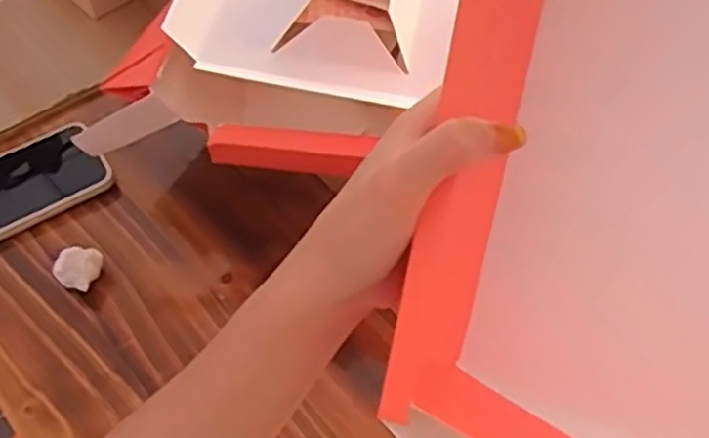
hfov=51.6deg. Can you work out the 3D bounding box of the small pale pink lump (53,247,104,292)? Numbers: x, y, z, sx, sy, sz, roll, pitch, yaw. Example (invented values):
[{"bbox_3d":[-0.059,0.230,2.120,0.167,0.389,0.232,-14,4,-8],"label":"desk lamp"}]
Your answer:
[{"bbox_3d":[-0.202,0.037,0.536,0.032,0.028,0.025,11,55,7],"label":"small pale pink lump"}]

